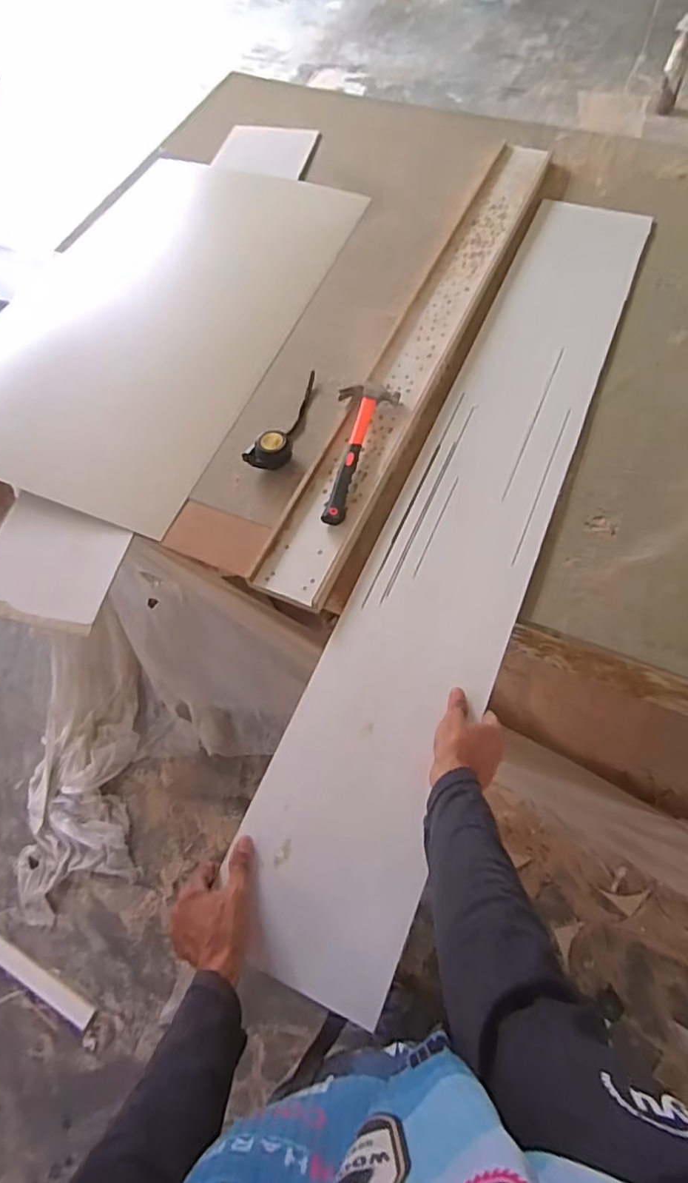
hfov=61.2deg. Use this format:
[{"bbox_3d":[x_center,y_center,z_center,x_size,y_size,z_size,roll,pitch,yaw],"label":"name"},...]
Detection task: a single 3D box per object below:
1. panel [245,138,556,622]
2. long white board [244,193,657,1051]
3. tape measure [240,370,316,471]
[{"bbox_3d":[0.149,-0.459,1.023,0.142,0.032,1.127,21,67,13],"label":"panel"},{"bbox_3d":[0.202,-0.145,0.856,0.209,0.020,1.313,20,67,13],"label":"long white board"},{"bbox_3d":[-0.099,-0.296,0.961,0.070,0.041,0.221,11,65,9],"label":"tape measure"}]

